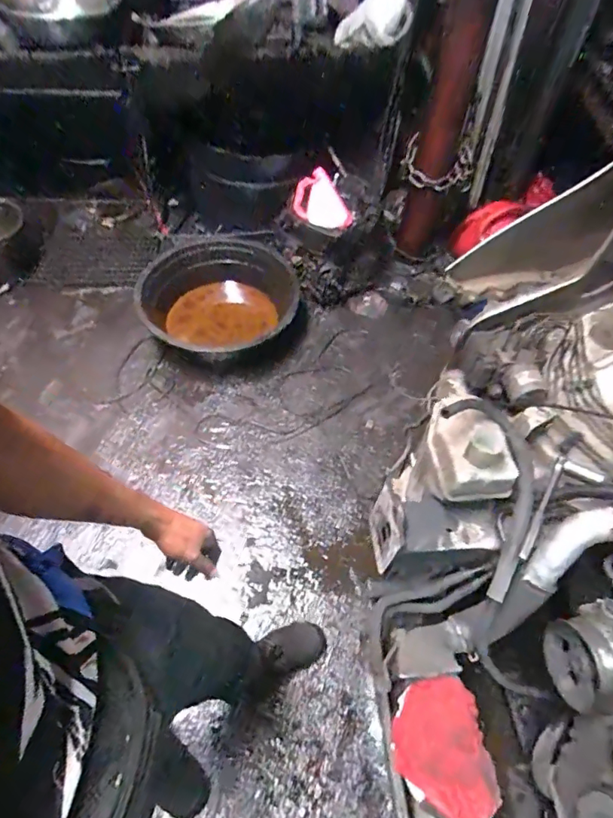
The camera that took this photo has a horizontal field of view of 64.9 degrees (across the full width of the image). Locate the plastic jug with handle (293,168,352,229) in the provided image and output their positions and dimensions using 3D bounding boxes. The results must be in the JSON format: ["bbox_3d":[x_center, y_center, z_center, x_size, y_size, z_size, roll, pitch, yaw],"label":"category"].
[{"bbox_3d":[0.065,-0.738,1.687,0.223,0.180,0.110,19,59,10],"label":"plastic jug with handle"}]

